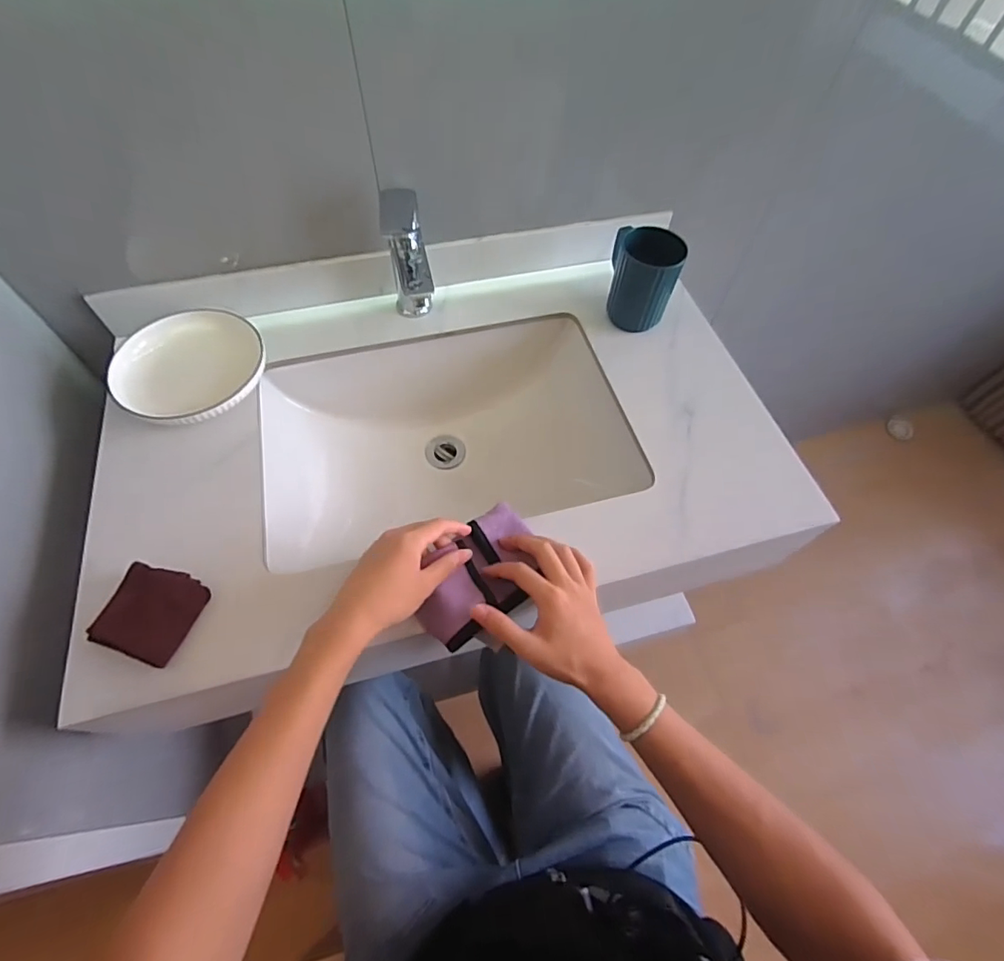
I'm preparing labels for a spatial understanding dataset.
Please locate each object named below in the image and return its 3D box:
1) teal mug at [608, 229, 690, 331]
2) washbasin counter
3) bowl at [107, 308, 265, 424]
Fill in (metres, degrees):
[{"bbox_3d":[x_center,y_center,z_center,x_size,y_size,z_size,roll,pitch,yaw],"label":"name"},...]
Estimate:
[{"bbox_3d":[0.188,-0.276,0.672,0.090,0.109,0.086,16,61,7],"label":"teal mug"},{"bbox_3d":[-0.071,-0.055,0.673,0.796,0.198,0.518,-12,61,-8],"label":"washbasin counter"},{"bbox_3d":[-0.386,-0.141,0.617,0.169,0.056,0.169,1,60,-1],"label":"bowl"}]

